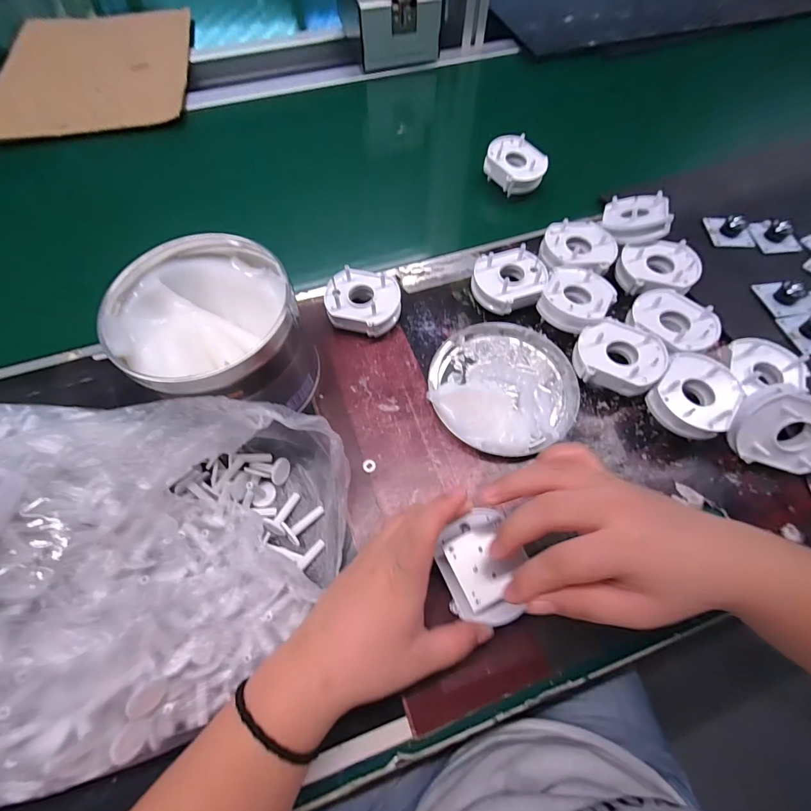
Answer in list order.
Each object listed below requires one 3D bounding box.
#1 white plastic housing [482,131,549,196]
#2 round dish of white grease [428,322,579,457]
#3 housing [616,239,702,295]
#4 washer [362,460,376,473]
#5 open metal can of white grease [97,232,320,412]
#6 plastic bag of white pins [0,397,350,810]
[{"bbox_3d":[0.132,-0.286,0.453,0.061,0.030,0.070,-38,70,-17],"label":"white plastic housing"},{"bbox_3d":[0.086,-0.021,0.335,0.126,0.028,0.125,0,64,0],"label":"round dish of white grease"},{"bbox_3d":[0.245,-0.136,0.373,0.066,0.024,0.060,2,64,1],"label":"housing"},{"bbox_3d":[-0.030,0.050,0.314,0.011,0.004,0.011,0,64,0],"label":"washer"},{"bbox_3d":[-0.143,-0.049,0.306,0.121,0.102,0.123,0,64,0],"label":"open metal can of white grease"},{"bbox_3d":[-0.172,0.097,0.212,0.257,0.146,0.215,-1,64,-1],"label":"plastic bag of white pins"}]

